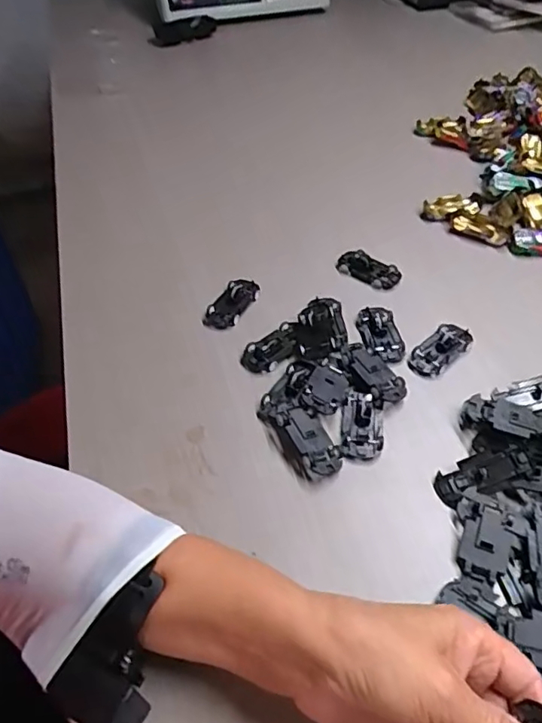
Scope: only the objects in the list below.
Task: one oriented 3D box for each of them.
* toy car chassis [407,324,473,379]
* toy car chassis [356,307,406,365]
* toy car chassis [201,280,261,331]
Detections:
[{"bbox_3d":[0.148,-0.011,0.479,0.065,0.011,0.032,-34,56,-25],"label":"toy car chassis"},{"bbox_3d":[0.099,-0.025,0.492,0.035,0.010,0.061,-5,48,-2],"label":"toy car chassis"},{"bbox_3d":[-0.037,-0.056,0.522,0.031,0.015,0.059,20,52,19],"label":"toy car chassis"}]

